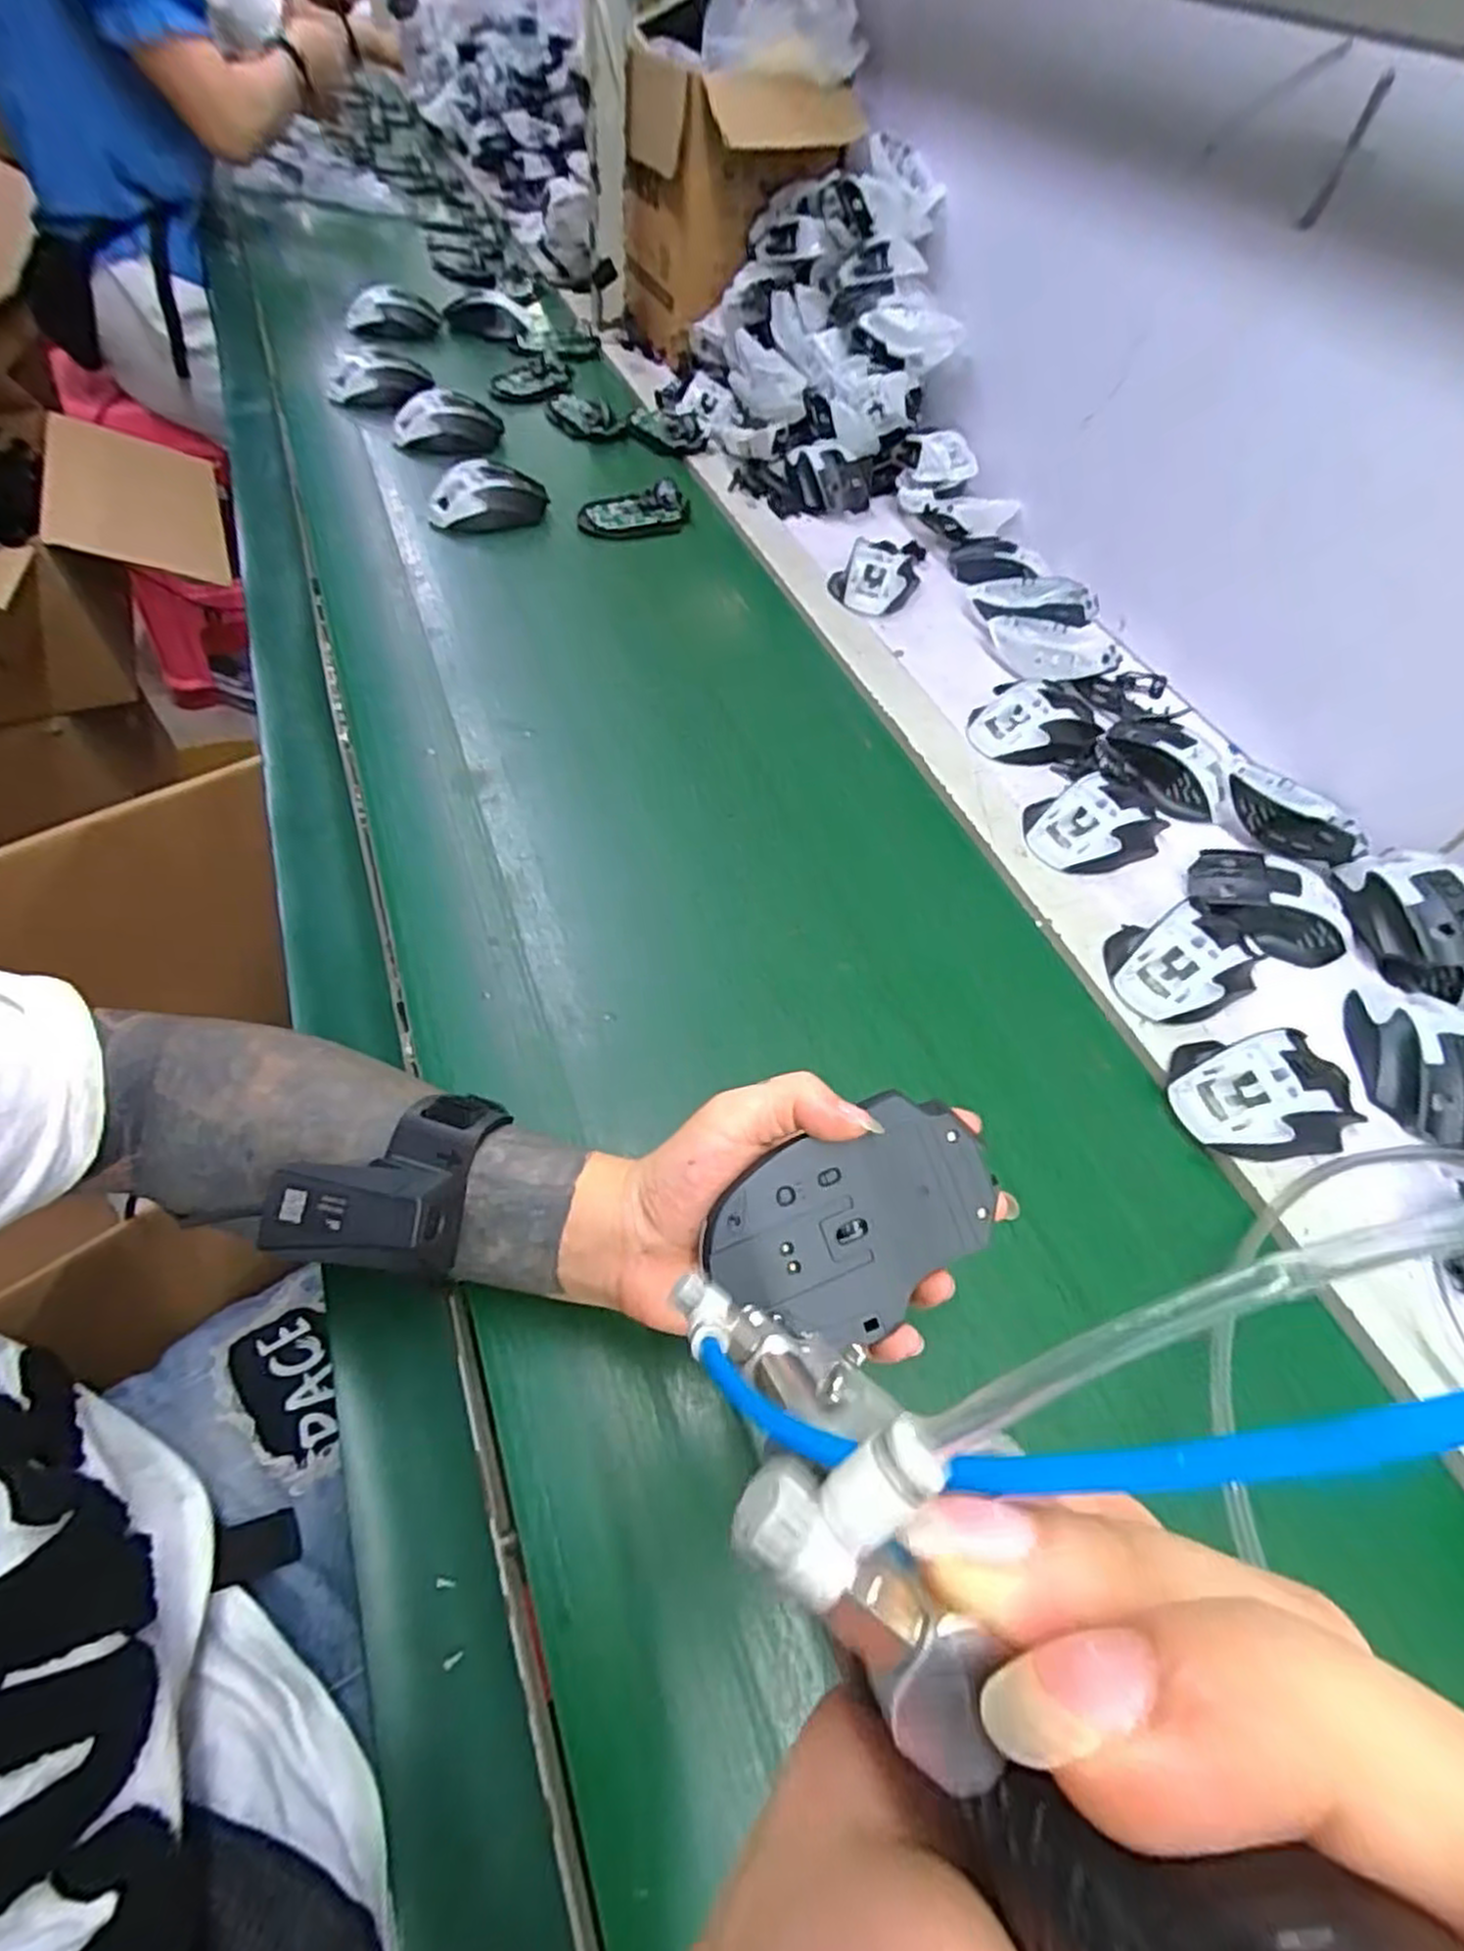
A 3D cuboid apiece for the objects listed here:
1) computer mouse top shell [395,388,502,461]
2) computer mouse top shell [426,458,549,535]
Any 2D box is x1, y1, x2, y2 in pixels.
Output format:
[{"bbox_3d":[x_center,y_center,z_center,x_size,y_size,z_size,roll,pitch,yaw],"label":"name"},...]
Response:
[{"bbox_3d":[-0.300,-0.583,0.813,0.116,0.039,0.056,-17,60,-18],"label":"computer mouse top shell"},{"bbox_3d":[-0.234,-0.460,0.737,0.115,0.036,0.062,-16,59,-17],"label":"computer mouse top shell"}]

